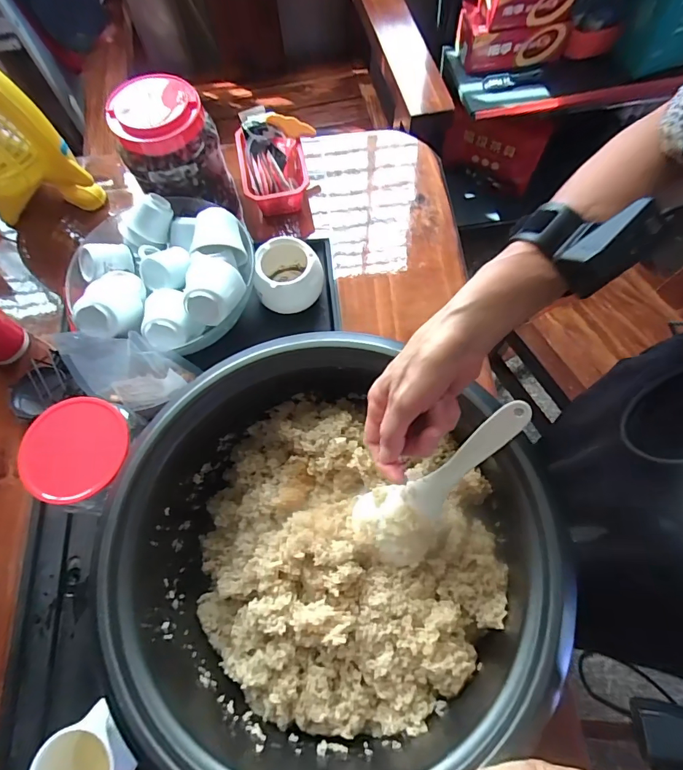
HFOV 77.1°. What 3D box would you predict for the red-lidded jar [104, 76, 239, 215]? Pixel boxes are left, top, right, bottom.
[{"bbox_3d":[-0.218,-0.308,0.565,0.113,0.145,0.108,-1,69,1],"label":"red-lidded jar"}]

